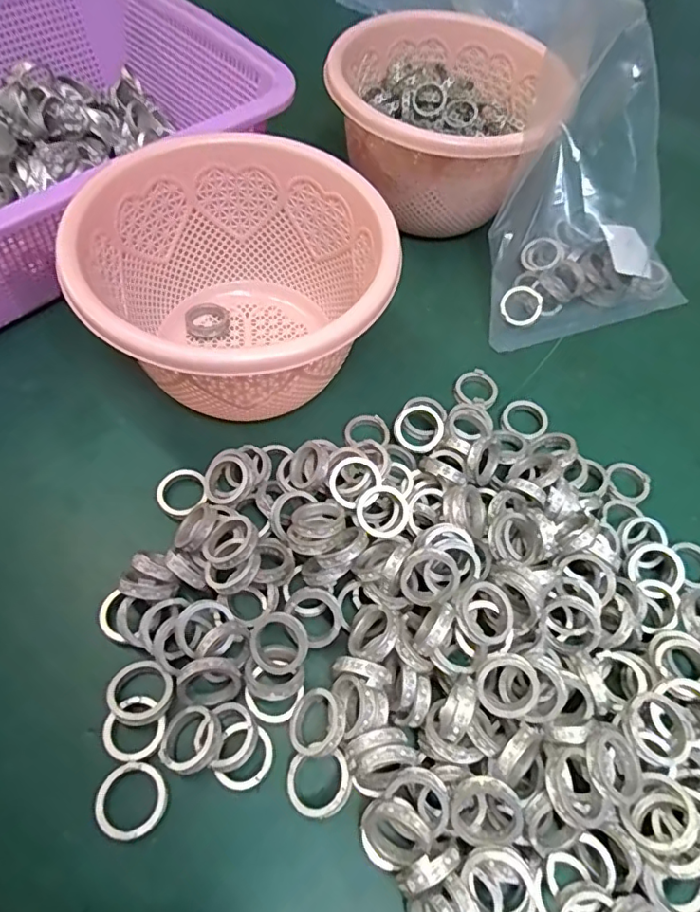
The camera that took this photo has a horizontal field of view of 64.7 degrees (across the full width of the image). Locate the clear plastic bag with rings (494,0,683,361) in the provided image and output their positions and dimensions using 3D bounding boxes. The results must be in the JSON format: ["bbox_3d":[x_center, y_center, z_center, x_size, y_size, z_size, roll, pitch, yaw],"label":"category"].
[{"bbox_3d":[0.147,-0.150,0.322,0.136,0.123,0.087,-17,64,-12],"label":"clear plastic bag with rings"}]

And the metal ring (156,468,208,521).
[{"bbox_3d":[-0.085,0.018,0.277,0.025,0.008,0.024,2,61,-3],"label":"metal ring"}]

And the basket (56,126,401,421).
[{"bbox_3d":[-0.054,-0.081,0.289,0.137,0.086,0.145,2,61,-3],"label":"basket"}]

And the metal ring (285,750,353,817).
[{"bbox_3d":[-0.012,0.127,0.217,0.026,0.011,0.025,-38,54,-9],"label":"metal ring"}]

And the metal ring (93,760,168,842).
[{"bbox_3d":[-0.084,0.133,0.212,0.026,0.004,0.025,2,61,-3],"label":"metal ring"}]

